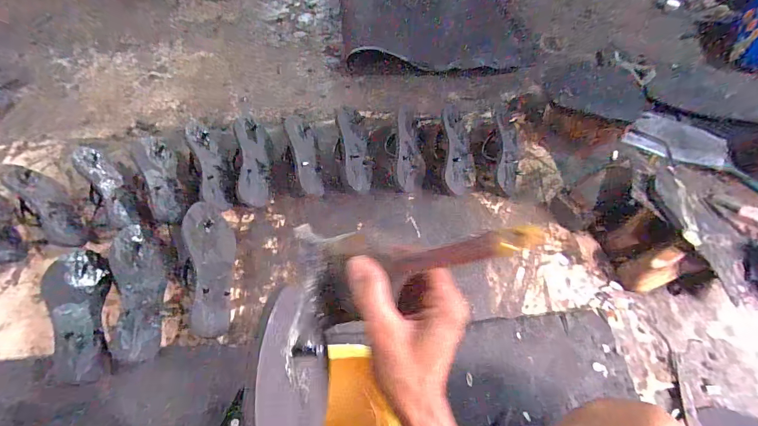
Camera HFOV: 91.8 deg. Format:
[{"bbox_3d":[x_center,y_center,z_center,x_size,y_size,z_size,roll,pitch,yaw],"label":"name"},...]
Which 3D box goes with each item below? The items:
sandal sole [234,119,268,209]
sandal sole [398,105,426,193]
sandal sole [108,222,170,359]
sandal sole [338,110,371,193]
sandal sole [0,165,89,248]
[{"bbox_3d":[-0.276,-0.120,0.806,0.064,0.031,0.241,-11,61,-8],"label":"sandal sole"},{"bbox_3d":[0.068,-0.143,0.801,0.060,0.026,0.199,-2,75,-2],"label":"sandal sole"},{"bbox_3d":[-0.415,0.128,0.640,0.079,0.020,0.249,-1,55,-38],"label":"sandal sole"},{"bbox_3d":[-0.047,-0.134,0.800,0.061,0.030,0.195,-8,60,-6],"label":"sandal sole"},{"bbox_3d":[-0.658,-0.019,0.731,0.218,0.018,0.067,45,68,6],"label":"sandal sole"}]

